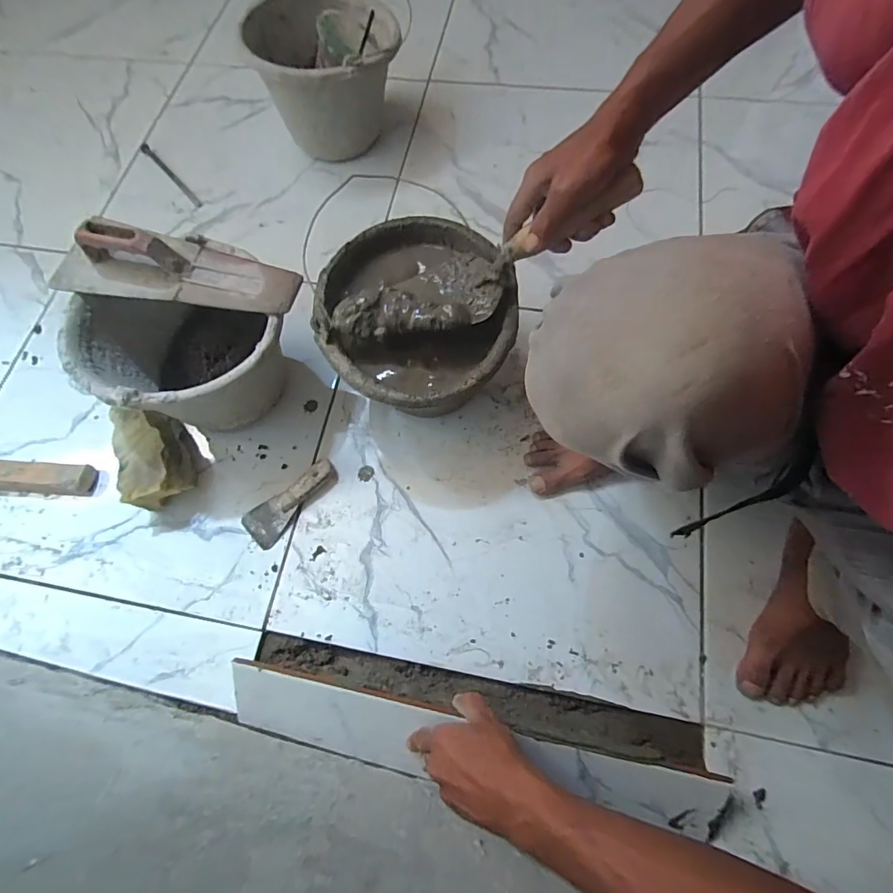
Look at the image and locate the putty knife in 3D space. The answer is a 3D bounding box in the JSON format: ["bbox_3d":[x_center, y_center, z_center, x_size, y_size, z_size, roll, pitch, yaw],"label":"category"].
[{"bbox_3d":[-0.198,0.071,0.569,0.131,0.021,0.049,-38,74,-10],"label":"putty knife"}]

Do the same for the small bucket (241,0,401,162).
[{"bbox_3d":[-0.186,-0.605,0.732,0.217,0.176,0.208,-1,71,2],"label":"small bucket"}]

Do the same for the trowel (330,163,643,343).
[{"bbox_3d":[0.039,-0.185,0.455,0.343,0.062,0.095,-20,71,9],"label":"trowel"}]

